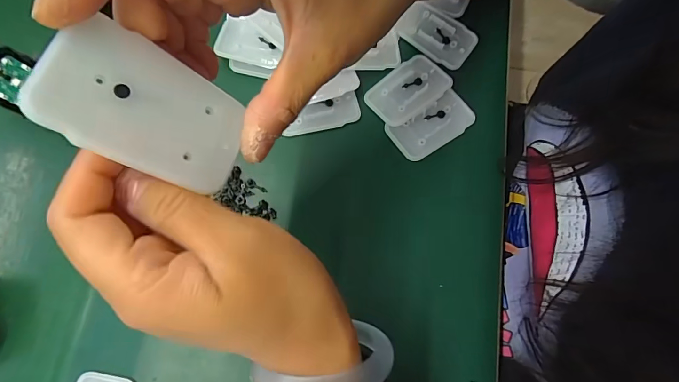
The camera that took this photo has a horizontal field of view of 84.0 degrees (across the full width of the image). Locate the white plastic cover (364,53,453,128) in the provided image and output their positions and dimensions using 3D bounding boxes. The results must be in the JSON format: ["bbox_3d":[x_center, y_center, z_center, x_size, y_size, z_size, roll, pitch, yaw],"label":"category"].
[{"bbox_3d":[0.057,-0.084,0.314,0.069,0.005,0.043,-40,78,-10],"label":"white plastic cover"}]

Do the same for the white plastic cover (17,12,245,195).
[{"bbox_3d":[-0.067,-0.030,0.135,0.066,0.004,0.043,27,71,-35],"label":"white plastic cover"}]

